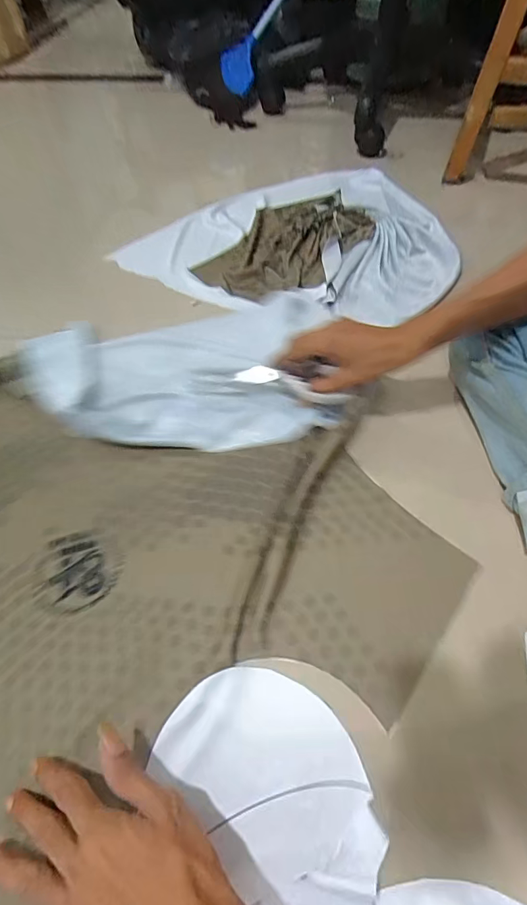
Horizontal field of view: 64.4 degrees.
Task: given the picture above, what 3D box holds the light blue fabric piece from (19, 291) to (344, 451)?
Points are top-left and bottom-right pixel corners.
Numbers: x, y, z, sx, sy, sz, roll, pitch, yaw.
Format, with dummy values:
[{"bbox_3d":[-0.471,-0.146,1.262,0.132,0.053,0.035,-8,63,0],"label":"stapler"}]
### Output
[{"bbox_3d":[-0.112,-0.106,0.537,0.390,0.038,0.242,-6,56,-2],"label":"light blue fabric piece"}]

